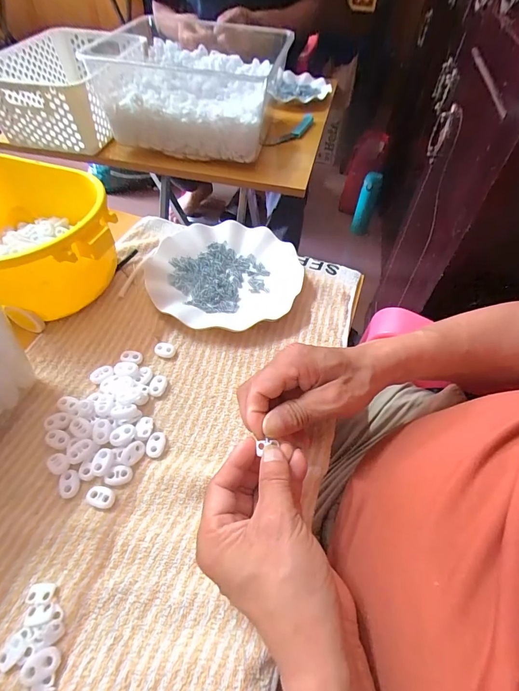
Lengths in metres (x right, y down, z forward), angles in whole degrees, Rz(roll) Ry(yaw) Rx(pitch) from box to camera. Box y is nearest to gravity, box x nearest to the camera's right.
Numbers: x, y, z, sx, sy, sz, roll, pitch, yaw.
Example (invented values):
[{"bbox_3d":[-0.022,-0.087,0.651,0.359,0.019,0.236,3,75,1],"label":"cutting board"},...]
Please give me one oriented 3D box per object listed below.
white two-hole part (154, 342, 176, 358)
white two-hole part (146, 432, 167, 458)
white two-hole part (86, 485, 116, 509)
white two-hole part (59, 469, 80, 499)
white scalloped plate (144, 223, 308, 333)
[{"bbox_3d":[-0.100,0.005,0.367,0.024,0.008,0.014,14,53,8],"label":"white two-hole part"},{"bbox_3d":[-0.090,0.087,0.308,0.015,0.006,0.022,6,52,2],"label":"white two-hole part"},{"bbox_3d":[-0.127,0.121,0.281,0.024,0.004,0.015,15,53,9],"label":"white two-hole part"},{"bbox_3d":[-0.154,0.112,0.285,0.015,0.004,0.021,-9,63,-25],"label":"white two-hole part"},{"bbox_3d":[-0.041,-0.086,0.429,0.178,0.025,0.176,1,52,-2],"label":"white scalloped plate"}]

